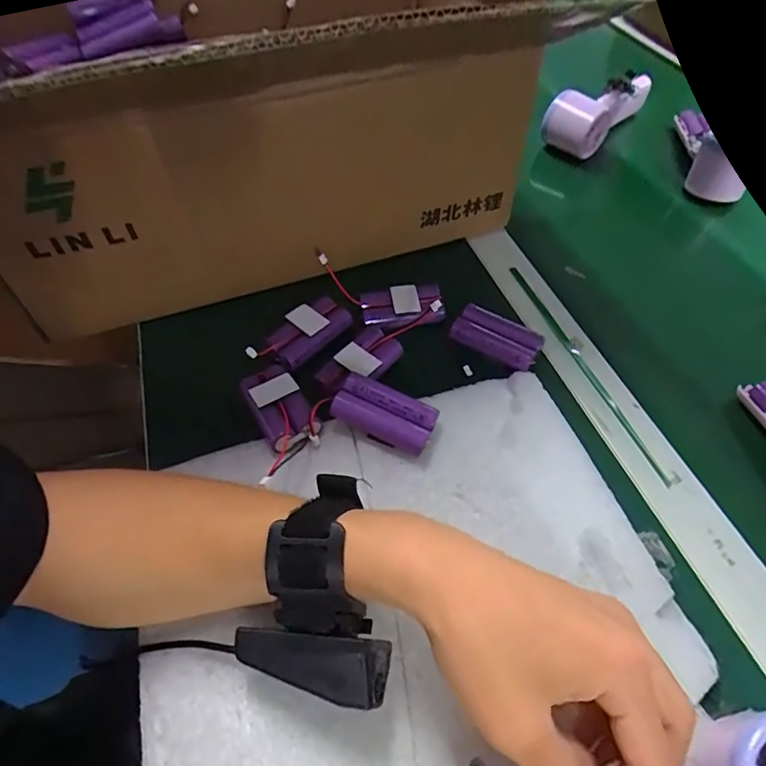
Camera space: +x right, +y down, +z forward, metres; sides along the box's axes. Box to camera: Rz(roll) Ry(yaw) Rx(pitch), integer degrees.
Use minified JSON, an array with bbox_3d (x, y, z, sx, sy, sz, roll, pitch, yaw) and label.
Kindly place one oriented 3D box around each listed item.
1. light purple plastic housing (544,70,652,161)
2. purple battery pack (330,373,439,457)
[{"bbox_3d":[0.256,-0.325,0.612,0.063,0.051,0.179,30,59,24],"label":"light purple plastic housing"},{"bbox_3d":[0.001,0.020,0.340,0.066,0.014,0.035,21,84,5],"label":"purple battery pack"}]

